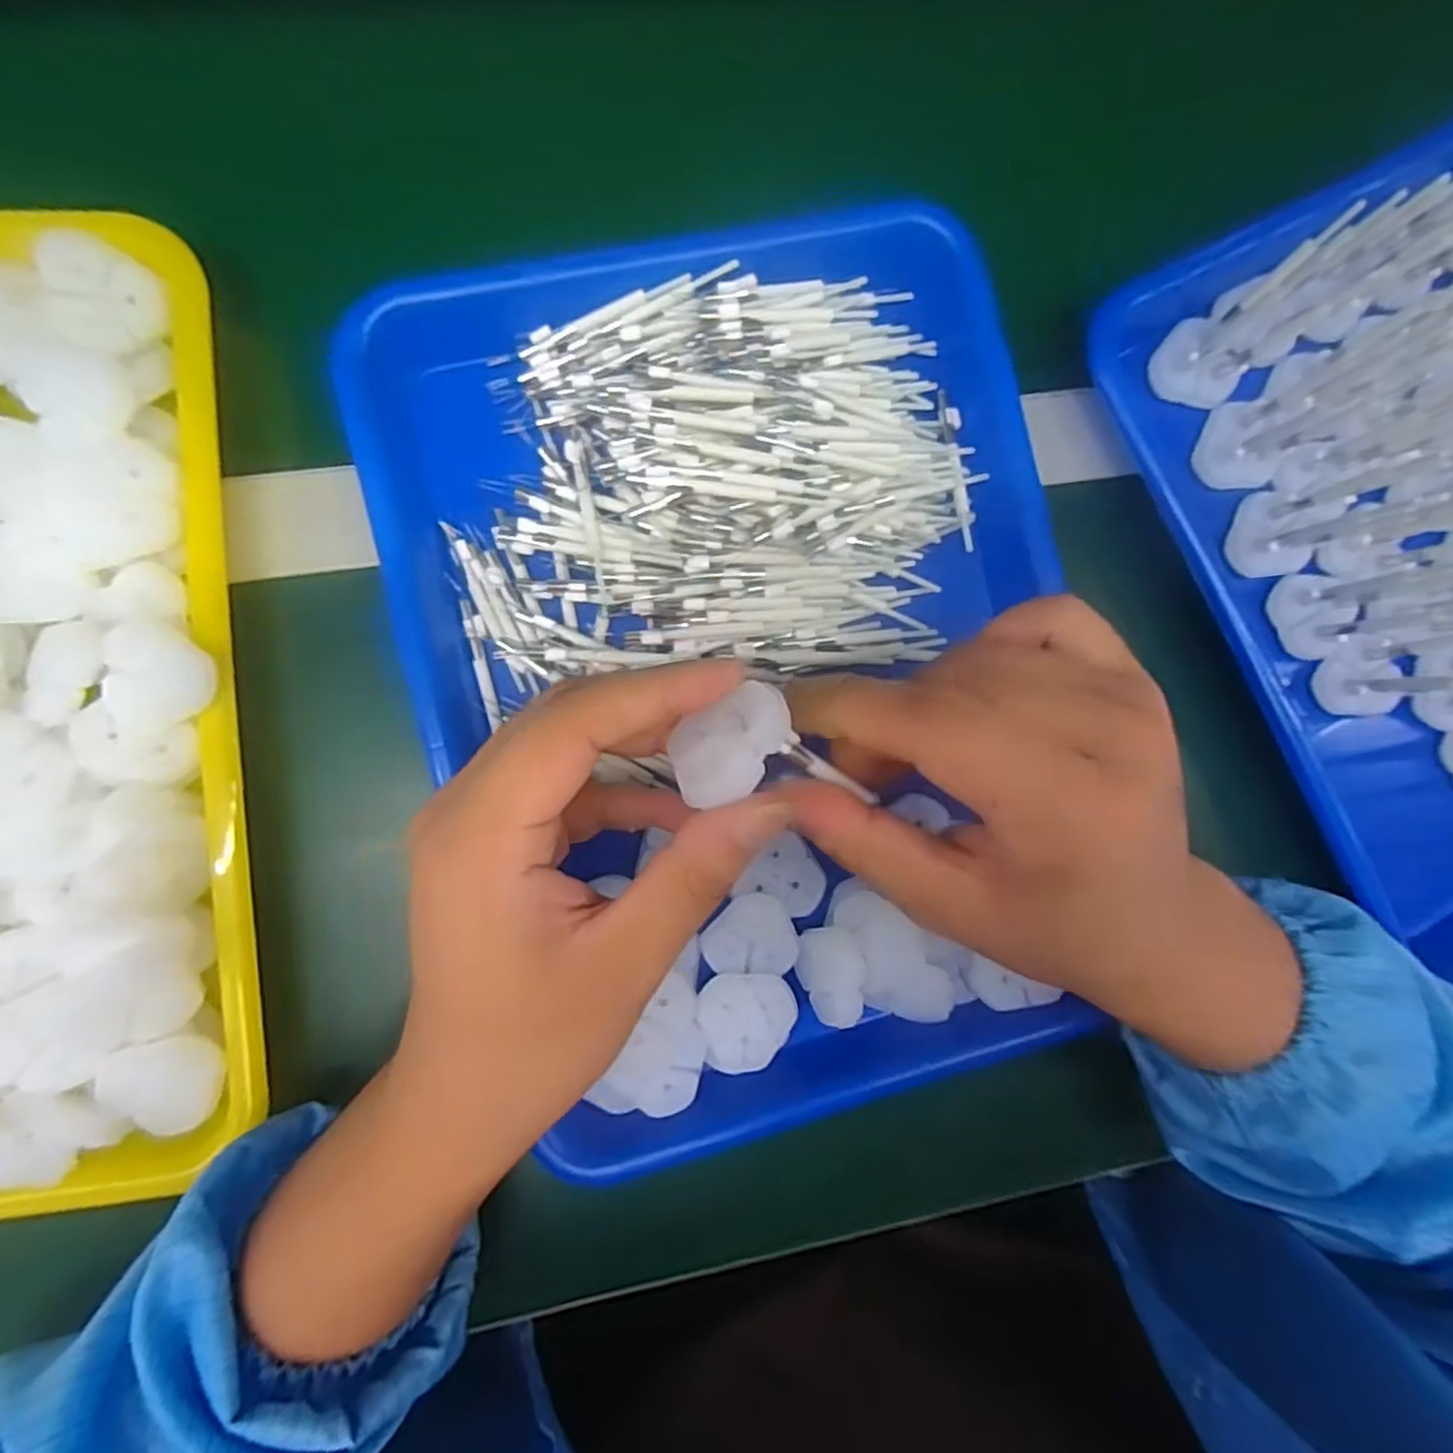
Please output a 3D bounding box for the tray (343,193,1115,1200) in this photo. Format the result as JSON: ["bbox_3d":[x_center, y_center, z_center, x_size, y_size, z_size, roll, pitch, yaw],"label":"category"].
[{"bbox_3d":[0.012,-0.019,0.288,0.249,0.047,0.343,-14,90,-7],"label":"tray"}]

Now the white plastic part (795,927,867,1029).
[{"bbox_3d":[0.040,0.094,0.276,0.020,0.017,0.034,-5,89,-7],"label":"white plastic part"}]

